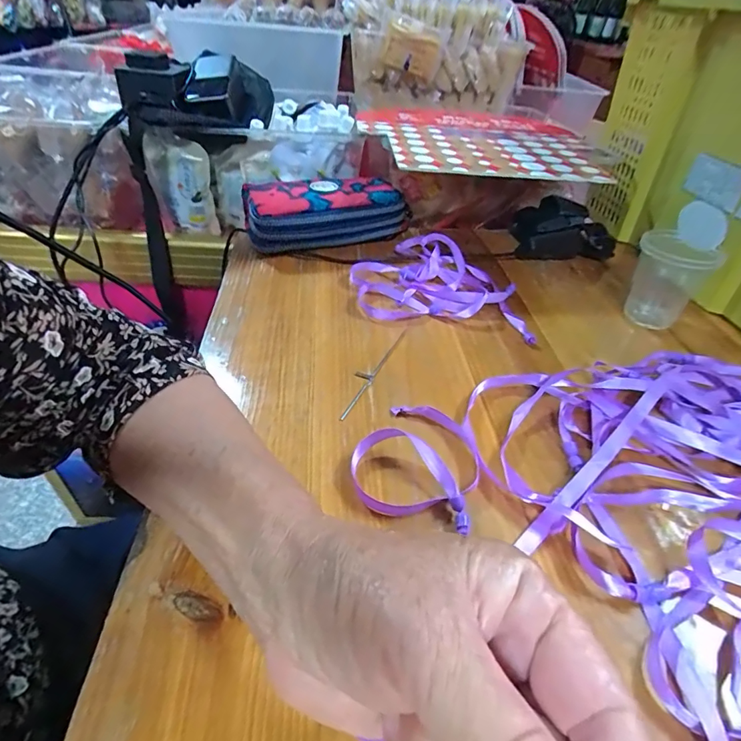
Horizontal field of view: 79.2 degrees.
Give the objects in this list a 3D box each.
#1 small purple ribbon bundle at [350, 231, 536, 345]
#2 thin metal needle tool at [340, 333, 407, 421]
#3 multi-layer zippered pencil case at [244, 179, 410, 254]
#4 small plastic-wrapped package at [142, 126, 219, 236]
[{"bbox_3d":[0.064,-0.093,0.447,0.164,0.028,0.137,7,41,1],"label":"small purple ribbon bundle"},{"bbox_3d":[0.001,-0.003,0.358,0.016,0.004,0.122,21,43,17],"label":"thin metal needle tool"},{"bbox_3d":[-0.052,-0.182,0.518,0.179,0.059,0.079,-12,42,-12],"label":"multi-layer zippered pencil case"},{"bbox_3d":[-0.239,-0.237,0.569,0.078,0.122,0.024,11,41,6],"label":"small plastic-wrapped package"}]

